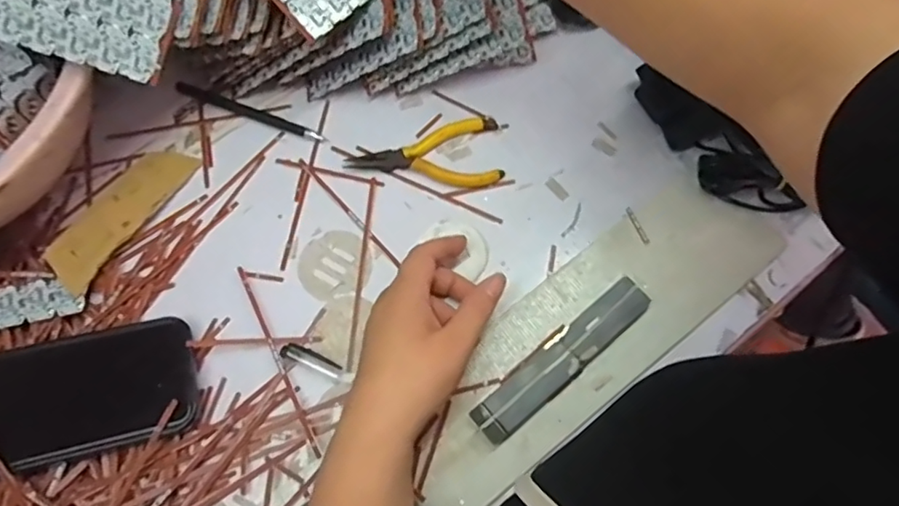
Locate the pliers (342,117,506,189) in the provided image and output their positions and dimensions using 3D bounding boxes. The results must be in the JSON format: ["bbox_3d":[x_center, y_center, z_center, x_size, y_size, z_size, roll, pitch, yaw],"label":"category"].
[{"bbox_3d":[-0.015,-0.067,0.433,0.121,0.010,0.055,-17,72,-6],"label":"pliers"}]

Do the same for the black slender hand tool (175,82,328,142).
[{"bbox_3d":[-0.161,-0.114,0.455,0.136,0.007,0.008,22,73,5],"label":"black slender hand tool"}]

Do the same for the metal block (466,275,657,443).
[{"bbox_3d":[0.074,0.070,0.370,0.139,0.021,0.026,-38,75,-12],"label":"metal block"}]

